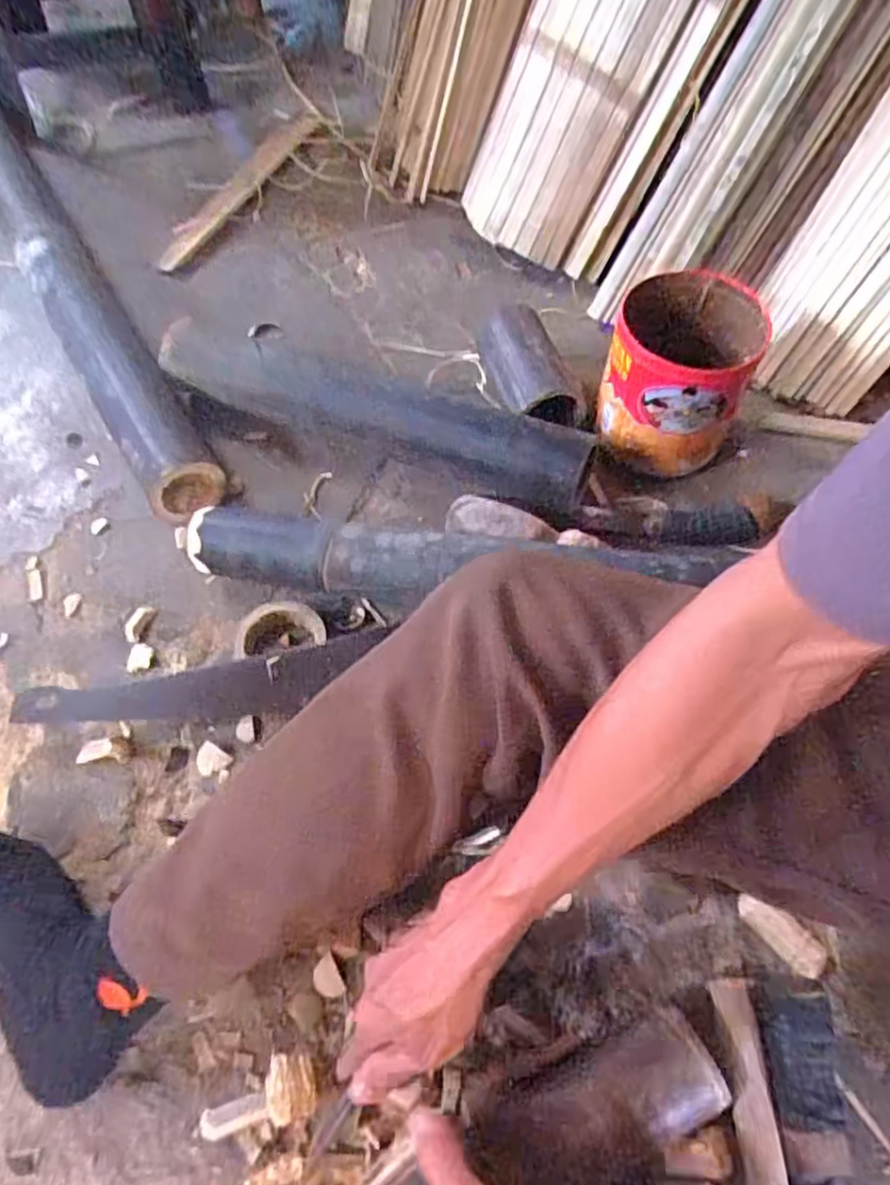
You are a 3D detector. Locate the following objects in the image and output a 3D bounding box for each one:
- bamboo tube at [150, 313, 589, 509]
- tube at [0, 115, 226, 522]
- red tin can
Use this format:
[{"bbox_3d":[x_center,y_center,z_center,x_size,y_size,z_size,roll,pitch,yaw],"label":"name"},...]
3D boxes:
[{"bbox_3d":[-0.078,-0.209,0.790,0.485,0.090,0.098,18,60,11],"label":"bamboo tube"},{"bbox_3d":[-0.531,-0.450,0.948,0.082,0.082,0.994,-29,63,-16],"label":"tube"},{"bbox_3d":[0.251,-0.233,0.743,0.147,0.149,0.168,16,60,10],"label":"red tin can"}]

